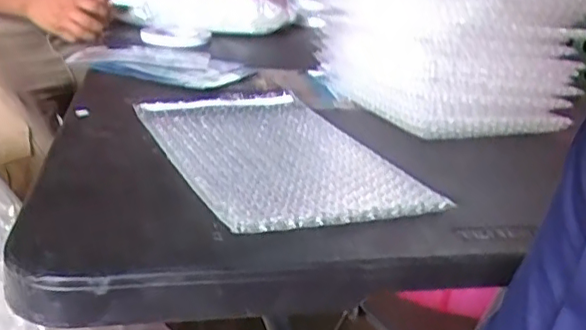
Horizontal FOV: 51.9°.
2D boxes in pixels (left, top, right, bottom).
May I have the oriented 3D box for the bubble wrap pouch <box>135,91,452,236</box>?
[{"bbox_3d":[-0.023,-0.018,0.565,0.187,0.013,0.311,-4,22,-25],"label":"bubble wrap pouch"}]

